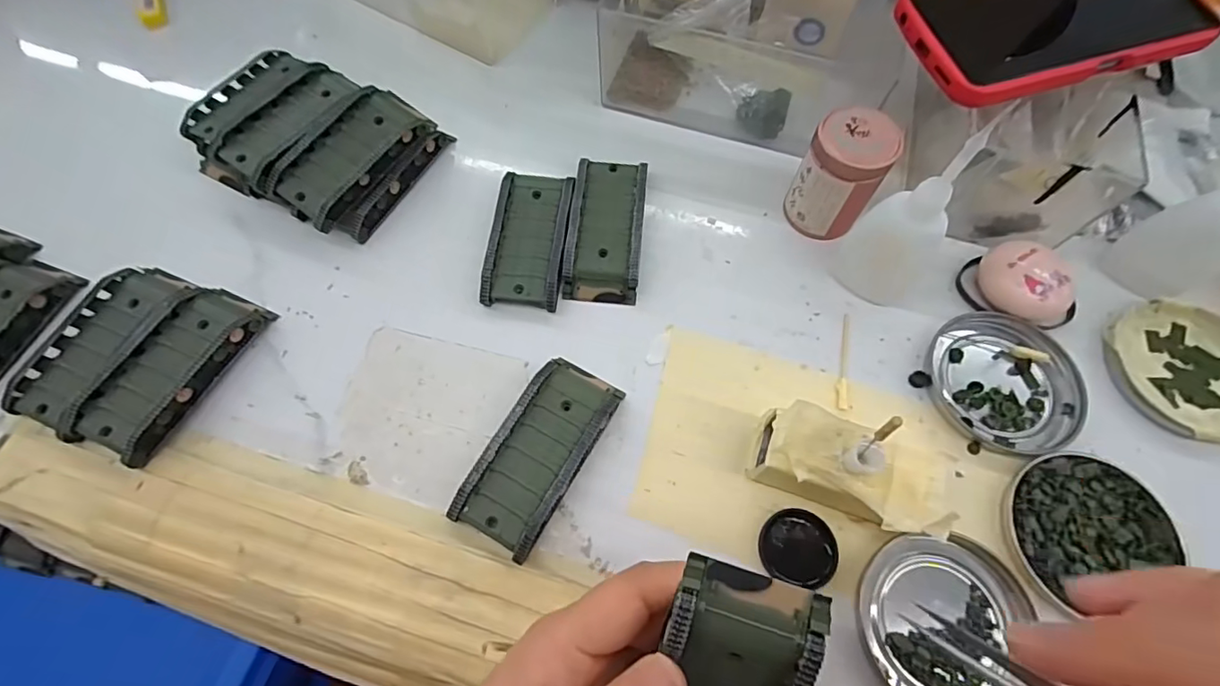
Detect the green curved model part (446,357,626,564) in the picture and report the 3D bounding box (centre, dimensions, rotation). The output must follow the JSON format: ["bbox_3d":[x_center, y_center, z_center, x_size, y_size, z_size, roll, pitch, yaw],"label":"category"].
[{"bbox_3d":[-0.034,0.053,0.274,0.044,0.021,0.095,28,68,12],"label":"green curved model part"}]

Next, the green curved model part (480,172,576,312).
[{"bbox_3d":[-0.047,-0.063,0.325,0.044,0.014,0.089,6,65,2],"label":"green curved model part"}]

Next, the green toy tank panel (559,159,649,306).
[{"bbox_3d":[-0.002,-0.071,0.330,0.043,0.016,0.095,5,65,2],"label":"green toy tank panel"}]

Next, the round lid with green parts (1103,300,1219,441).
[{"bbox_3d":[0.316,0.014,0.300,0.073,0.013,0.078,0,65,-1],"label":"round lid with green parts"}]

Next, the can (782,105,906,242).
[{"bbox_3d":[0.132,-0.096,0.317,0.043,0.062,0.043,0,65,-1],"label":"can"}]

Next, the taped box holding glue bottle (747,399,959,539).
[{"bbox_3d":[0.111,0.060,0.260,0.087,0.042,0.045,15,66,6],"label":"taped box holding glue bottle"}]

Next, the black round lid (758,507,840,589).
[{"bbox_3d":[0.090,0.097,0.261,0.036,0.006,0.033,0,65,-1],"label":"black round lid"}]

